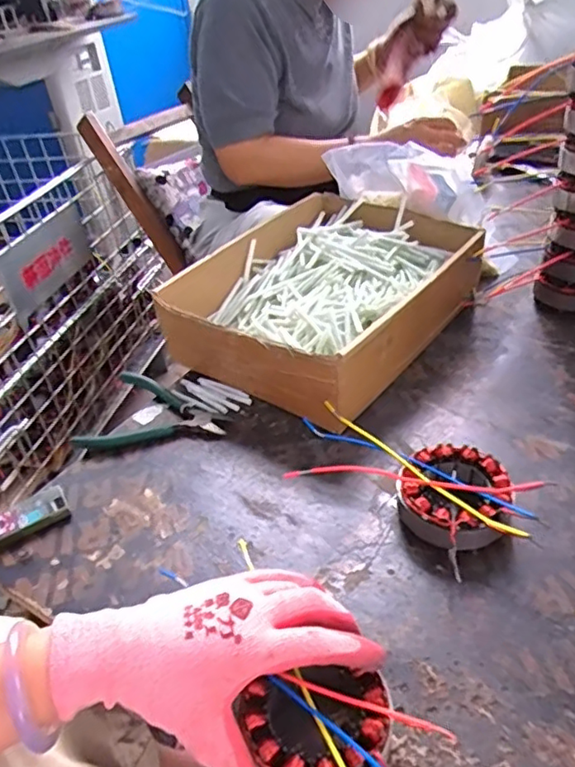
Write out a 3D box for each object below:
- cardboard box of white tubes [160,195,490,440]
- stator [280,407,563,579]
[{"bbox_3d":[0.049,-0.106,0.693,0.243,0.085,0.332,21,46,32],"label":"cardboard box of white tubes"},{"bbox_3d":[0.098,0.081,0.494,0.195,0.039,0.100,21,46,32],"label":"stator"}]

